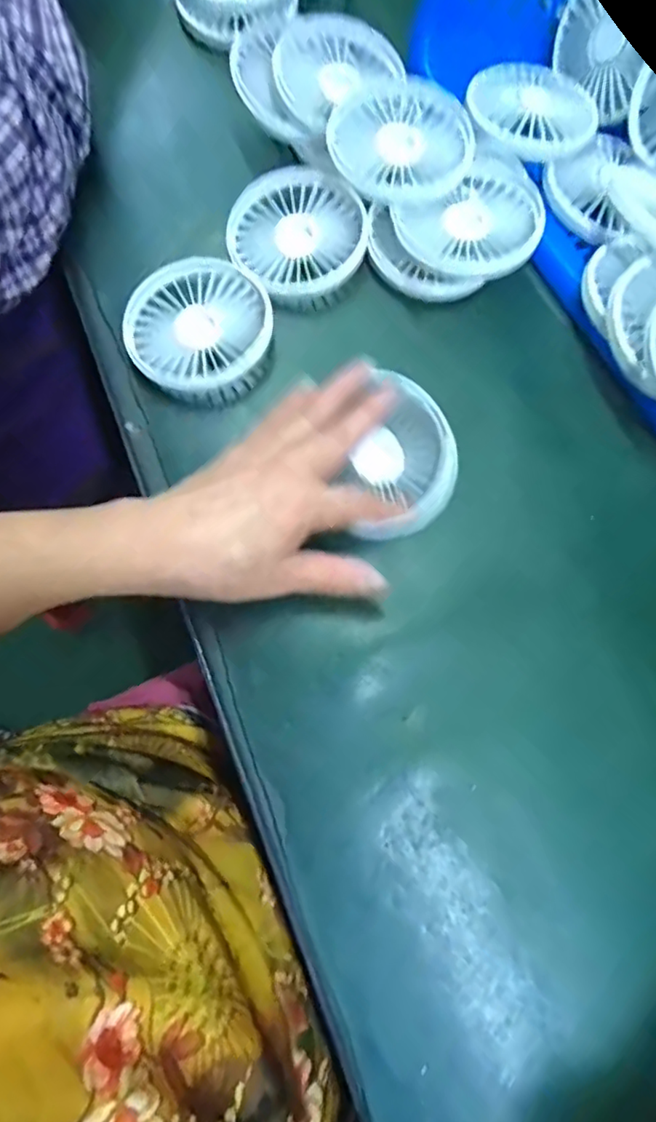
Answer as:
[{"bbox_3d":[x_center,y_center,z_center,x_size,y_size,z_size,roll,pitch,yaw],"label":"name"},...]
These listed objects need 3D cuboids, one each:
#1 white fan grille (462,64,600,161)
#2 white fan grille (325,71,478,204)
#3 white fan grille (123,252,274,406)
[{"bbox_3d":[0.136,-0.303,0.380,0.083,0.008,0.081,10,73,3],"label":"white fan grille"},{"bbox_3d":[0.049,-0.268,0.362,0.088,0.014,0.088,0,73,0],"label":"white fan grille"},{"bbox_3d":[-0.079,-0.143,0.355,0.085,0.023,0.090,0,73,0],"label":"white fan grille"}]

